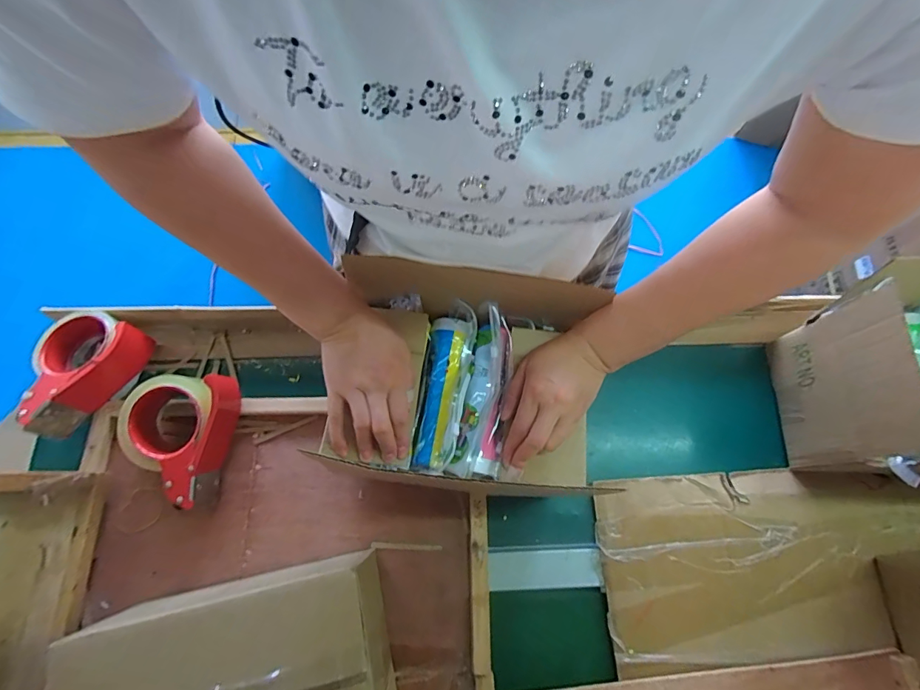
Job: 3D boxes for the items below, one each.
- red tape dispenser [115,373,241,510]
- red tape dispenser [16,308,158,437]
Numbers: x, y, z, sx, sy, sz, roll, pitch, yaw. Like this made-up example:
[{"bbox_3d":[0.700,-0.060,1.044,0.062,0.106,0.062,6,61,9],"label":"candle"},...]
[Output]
[{"bbox_3d":[-0.324,0.105,0.497,0.103,0.080,0.142,7,73,1],"label":"red tape dispenser"},{"bbox_3d":[-0.454,0.032,0.515,0.094,0.066,0.146,24,74,6],"label":"red tape dispenser"}]

